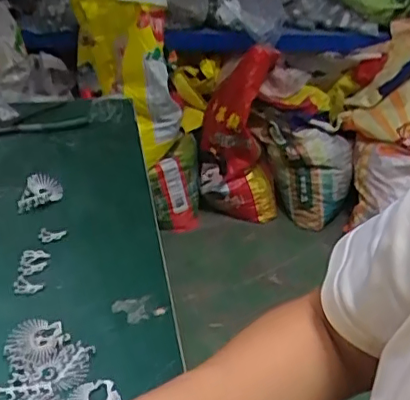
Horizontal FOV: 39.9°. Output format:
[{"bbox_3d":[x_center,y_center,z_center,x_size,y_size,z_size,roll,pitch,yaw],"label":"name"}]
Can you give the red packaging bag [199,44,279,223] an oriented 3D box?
[{"bbox_3d":[0.132,-0.203,1.953,0.283,0.588,0.208,8,32,4],"label":"red packaging bag"}]

